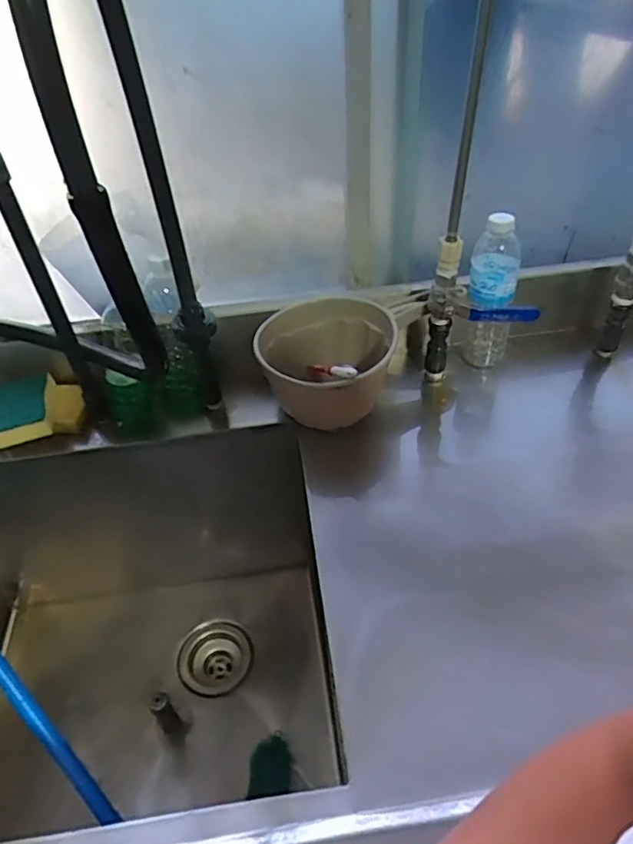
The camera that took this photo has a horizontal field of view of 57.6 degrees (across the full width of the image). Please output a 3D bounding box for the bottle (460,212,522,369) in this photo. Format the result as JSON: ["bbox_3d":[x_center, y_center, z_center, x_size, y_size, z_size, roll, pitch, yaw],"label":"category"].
[{"bbox_3d":[0.233,-0.173,0.759,0.063,0.204,0.073,12,46,16],"label":"bottle"}]

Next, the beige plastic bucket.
[{"bbox_3d":[0.014,-0.075,0.744,0.170,0.103,0.164,-2,44,2],"label":"beige plastic bucket"}]

